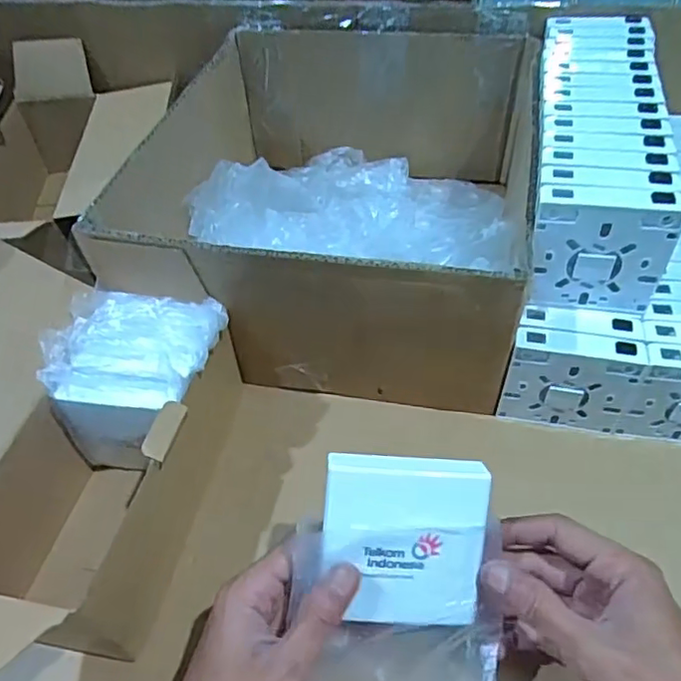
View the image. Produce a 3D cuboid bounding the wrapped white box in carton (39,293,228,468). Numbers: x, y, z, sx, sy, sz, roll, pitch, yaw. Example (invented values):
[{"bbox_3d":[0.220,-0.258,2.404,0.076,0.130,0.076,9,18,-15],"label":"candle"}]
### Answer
[{"bbox_3d":[-0.135,0.035,0.419,0.112,0.102,0.101,7,47,11],"label":"wrapped white box in carton"}]

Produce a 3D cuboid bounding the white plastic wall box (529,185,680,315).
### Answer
[{"bbox_3d":[0.170,-0.059,0.394,0.084,0.089,0.025,5,47,10],"label":"white plastic wall box"}]

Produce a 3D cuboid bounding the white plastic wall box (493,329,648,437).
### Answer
[{"bbox_3d":[0.168,0.031,0.430,0.088,0.083,0.022,7,47,11],"label":"white plastic wall box"}]

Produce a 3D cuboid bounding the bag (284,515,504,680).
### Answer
[{"bbox_3d":[0.032,0.161,0.317,0.109,0.128,0.035,-2,12,0],"label":"bag"}]

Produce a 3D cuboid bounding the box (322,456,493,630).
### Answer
[{"bbox_3d":[0.033,0.107,0.313,0.084,0.085,0.019,4,5,-4],"label":"box"}]

